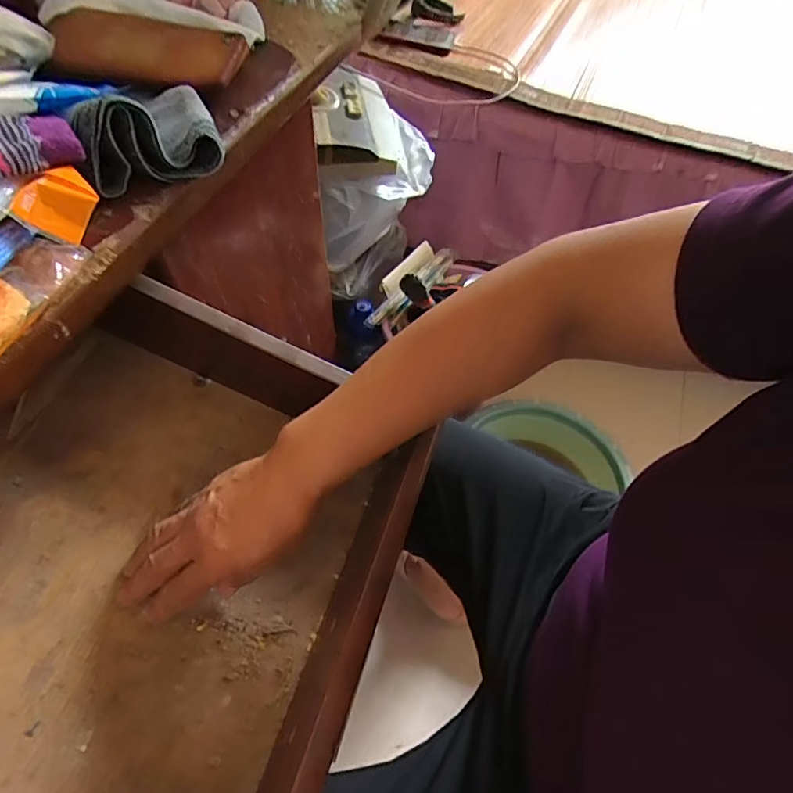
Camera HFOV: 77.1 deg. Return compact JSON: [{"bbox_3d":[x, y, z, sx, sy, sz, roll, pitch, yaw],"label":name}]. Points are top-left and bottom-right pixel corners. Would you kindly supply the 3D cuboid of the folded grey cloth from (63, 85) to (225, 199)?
[{"bbox_3d":[-0.167,-0.185,0.325,0.082,0.047,0.089,-23,60,-17],"label":"folded grey cloth"}]

